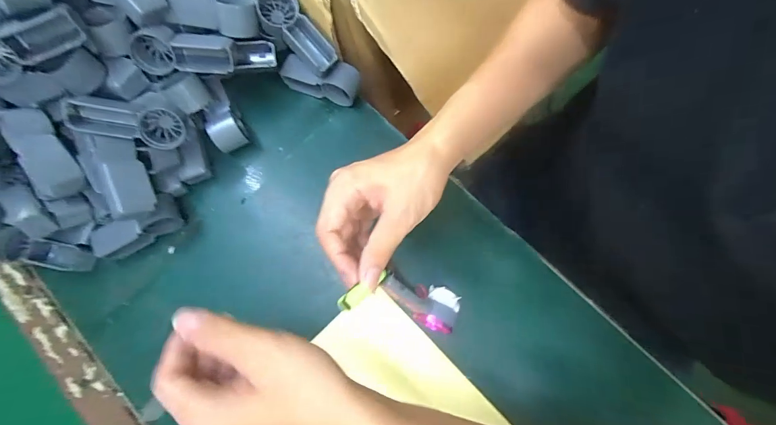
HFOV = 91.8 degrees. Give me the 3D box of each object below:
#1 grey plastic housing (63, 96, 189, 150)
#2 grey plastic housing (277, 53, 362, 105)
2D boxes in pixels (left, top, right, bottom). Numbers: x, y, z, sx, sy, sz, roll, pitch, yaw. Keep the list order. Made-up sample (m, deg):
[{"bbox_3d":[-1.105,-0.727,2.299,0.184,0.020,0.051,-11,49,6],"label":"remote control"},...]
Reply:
[{"bbox_3d":[-0.254,-0.087,0.366,0.098,0.029,0.039,8,74,-26],"label":"grey plastic housing"},{"bbox_3d":[-0.076,-0.149,0.425,0.089,0.047,0.028,14,79,7],"label":"grey plastic housing"}]

